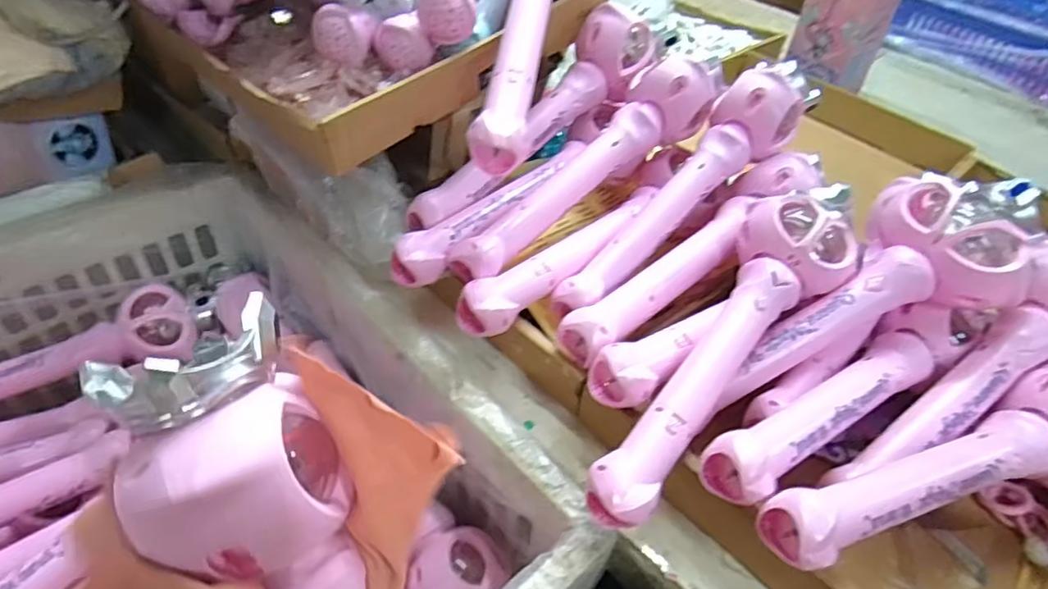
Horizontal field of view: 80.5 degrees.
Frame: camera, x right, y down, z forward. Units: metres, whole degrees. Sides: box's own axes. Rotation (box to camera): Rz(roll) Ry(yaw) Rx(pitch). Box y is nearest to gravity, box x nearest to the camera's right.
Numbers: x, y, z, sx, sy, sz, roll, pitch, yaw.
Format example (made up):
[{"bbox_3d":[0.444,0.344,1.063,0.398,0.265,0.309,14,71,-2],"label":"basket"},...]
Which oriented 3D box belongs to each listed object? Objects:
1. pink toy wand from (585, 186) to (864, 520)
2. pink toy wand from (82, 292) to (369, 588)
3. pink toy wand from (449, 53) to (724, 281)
[{"bbox_3d":[0.166,0.032,0.501,0.102,0.052,0.364,31,62,25],"label":"pink toy wand"},{"bbox_3d":[-0.071,0.182,0.264,0.072,0.354,0.042,-25,14,-29],"label":"pink toy wand"},{"bbox_3d":[0.062,-0.130,0.609,0.332,0.061,0.077,-42,59,-16],"label":"pink toy wand"}]

